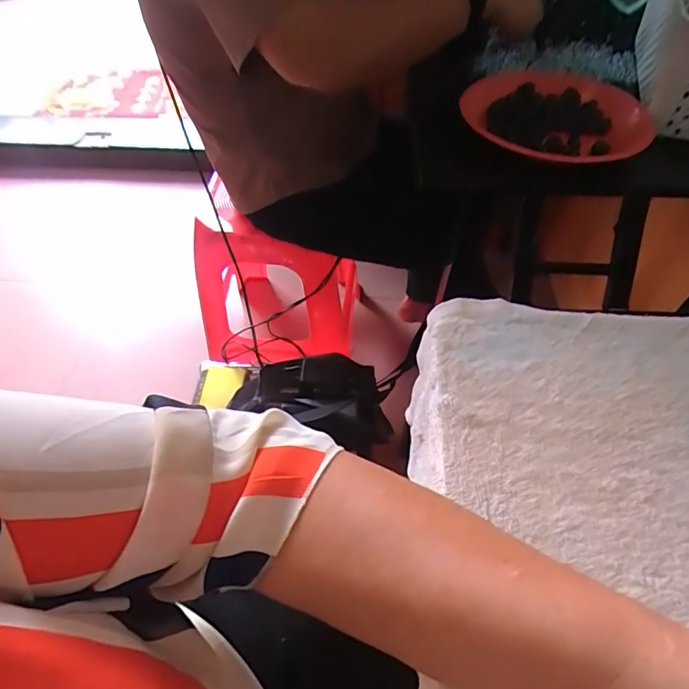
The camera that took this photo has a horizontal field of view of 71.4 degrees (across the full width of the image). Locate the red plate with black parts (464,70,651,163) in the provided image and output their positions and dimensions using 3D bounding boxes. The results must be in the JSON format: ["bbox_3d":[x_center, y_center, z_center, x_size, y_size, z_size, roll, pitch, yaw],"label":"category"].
[{"bbox_3d":[0.232,-0.261,0.545,0.189,0.033,0.216,11,53,8],"label":"red plate with black parts"}]

